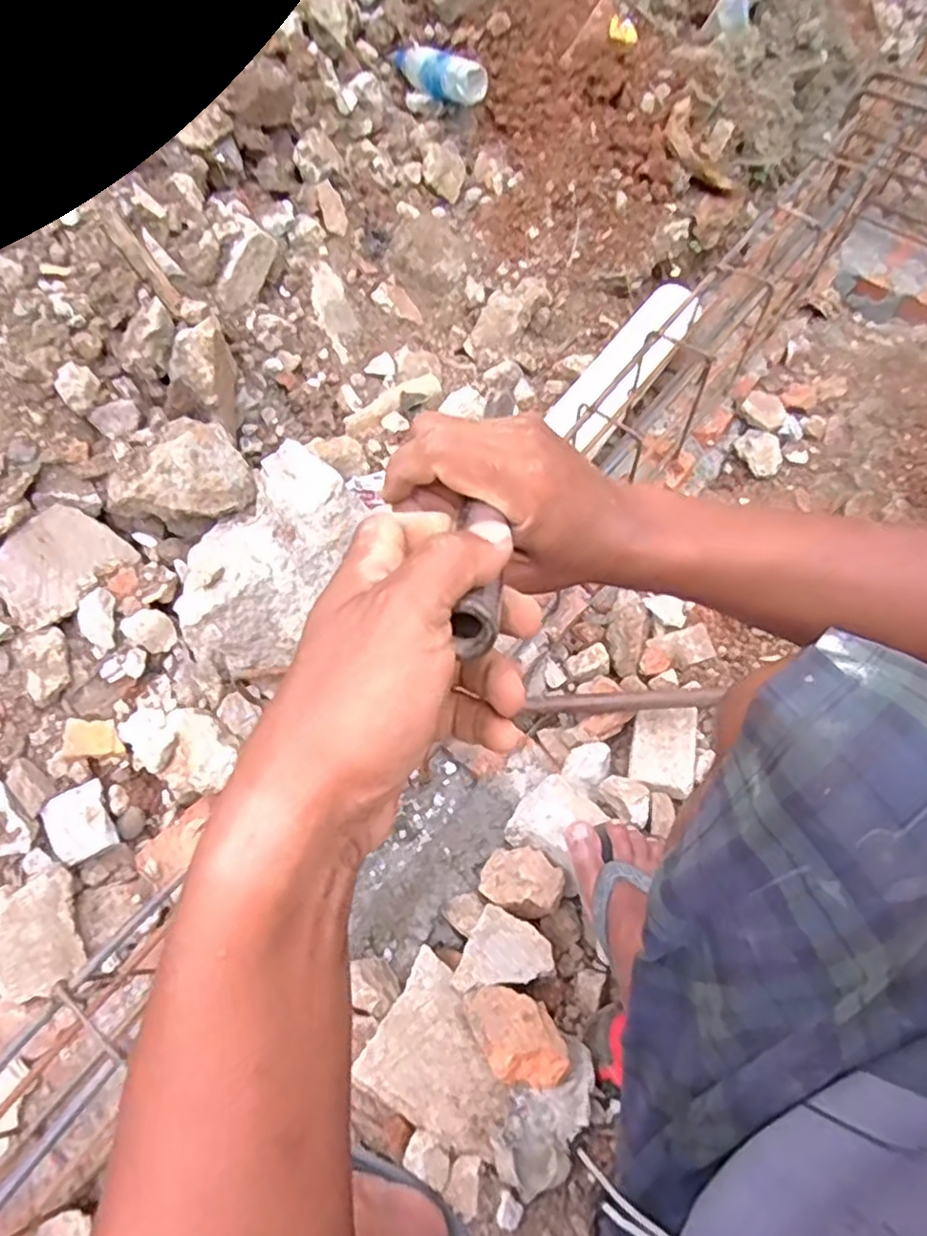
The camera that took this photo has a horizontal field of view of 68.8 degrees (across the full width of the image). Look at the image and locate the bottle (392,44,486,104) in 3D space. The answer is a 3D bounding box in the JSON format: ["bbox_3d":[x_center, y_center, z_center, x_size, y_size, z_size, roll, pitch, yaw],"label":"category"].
[{"bbox_3d":[-0.041,-0.877,1.081,0.181,0.052,0.054,37,68,18],"label":"bottle"}]

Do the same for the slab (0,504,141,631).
[{"bbox_3d":[-0.457,-0.063,0.761,0.099,0.020,0.137,50,63,-14],"label":"slab"}]

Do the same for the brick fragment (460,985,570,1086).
[{"bbox_3d":[0.047,0.368,0.598,0.064,0.035,0.091,-25,65,-12],"label":"brick fragment"}]

